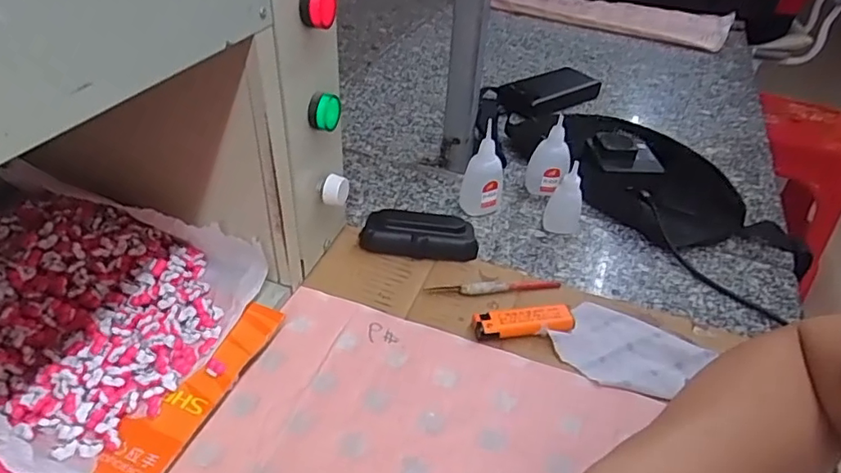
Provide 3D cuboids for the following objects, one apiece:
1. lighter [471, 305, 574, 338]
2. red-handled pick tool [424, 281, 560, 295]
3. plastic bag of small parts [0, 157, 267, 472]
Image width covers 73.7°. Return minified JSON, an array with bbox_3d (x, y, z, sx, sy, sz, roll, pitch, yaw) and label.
[{"bbox_3d":[0.084,0.070,0.456,0.082,0.015,0.022,-2,39,-11],"label":"lighter"},{"bbox_3d":[0.065,0.043,0.490,0.118,0.014,0.012,0,39,-10],"label":"red-handled pick tool"},{"bbox_3d":[-0.275,0.036,0.416,0.271,0.053,0.193,22,41,18],"label":"plastic bag of small parts"}]

